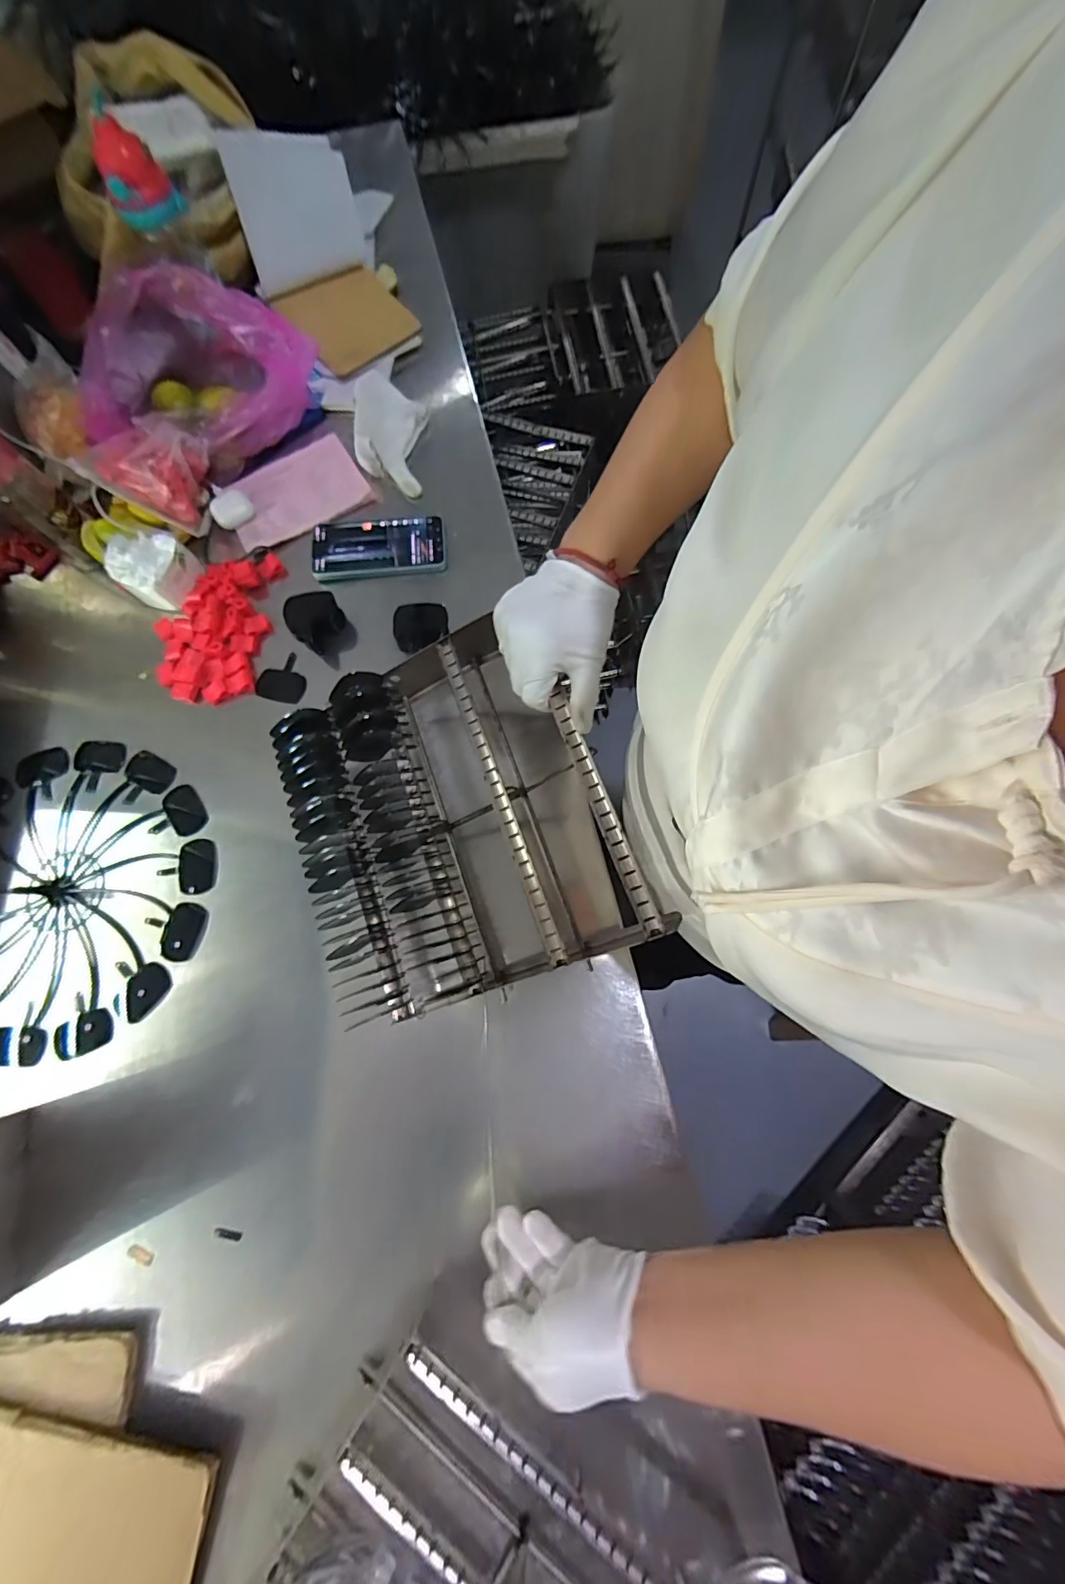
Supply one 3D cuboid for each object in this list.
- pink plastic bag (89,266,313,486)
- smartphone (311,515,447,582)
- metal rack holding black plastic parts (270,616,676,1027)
[{"bbox_3d":[-0.416,-0.507,0.627,0.260,0.129,0.188,10,75,4],"label":"pink plastic bag"},{"bbox_3d":[-0.188,-0.299,0.624,0.159,0.016,0.077,-7,74,0],"label":"smartphone"},{"bbox_3d":[-0.077,0.023,0.449,0.255,0.105,0.303,-21,75,-5],"label":"metal rack holding black plastic parts"}]

